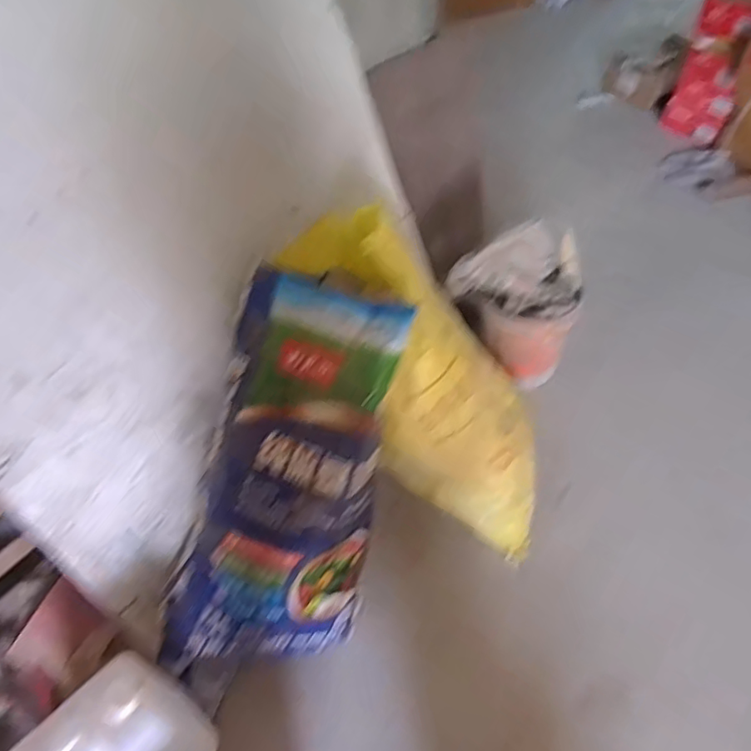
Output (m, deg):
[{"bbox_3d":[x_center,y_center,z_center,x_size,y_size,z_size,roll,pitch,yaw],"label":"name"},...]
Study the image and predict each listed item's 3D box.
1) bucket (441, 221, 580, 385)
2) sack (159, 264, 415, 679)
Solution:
[{"bbox_3d":[0.461,-0.245,1.775,0.395,0.362,0.321,-31,57,-19],"label":"bucket"},{"bbox_3d":[-0.180,0.222,1.257,0.341,0.822,0.208,19,12,18],"label":"sack"}]

